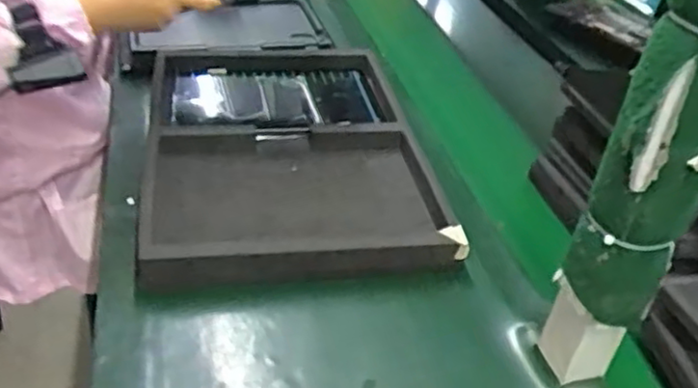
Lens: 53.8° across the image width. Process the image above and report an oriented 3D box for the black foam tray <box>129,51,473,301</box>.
[{"bbox_3d":[-0.071,-0.053,0.785,0.305,0.037,0.448,-2,36,-11],"label":"black foam tray"}]

